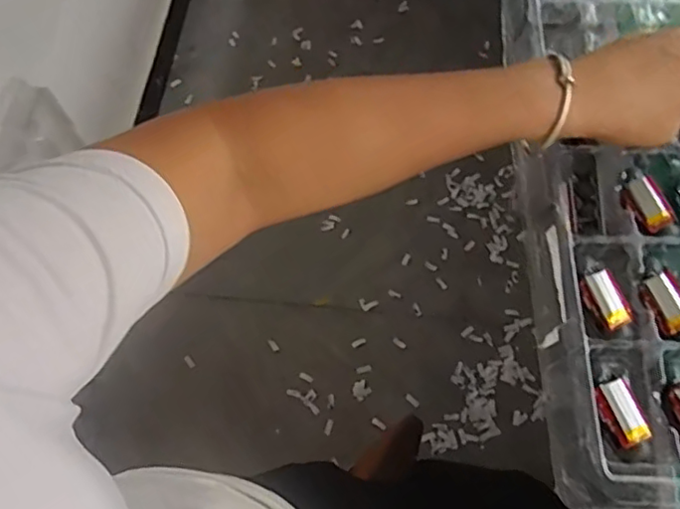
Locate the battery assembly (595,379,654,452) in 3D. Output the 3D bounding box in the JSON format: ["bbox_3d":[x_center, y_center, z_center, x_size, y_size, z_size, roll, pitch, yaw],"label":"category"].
[{"bbox_3d":[0.162,0.093,0.350,0.018,0.024,0.036,-18,66,-9],"label":"battery assembly"}]

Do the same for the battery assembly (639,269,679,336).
[{"bbox_3d":[0.206,0.032,0.379,0.020,0.021,0.037,-14,66,-7],"label":"battery assembly"}]

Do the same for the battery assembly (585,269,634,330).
[{"bbox_3d":[0.171,0.028,0.380,0.021,0.015,0.036,-16,66,-5],"label":"battery assembly"}]

